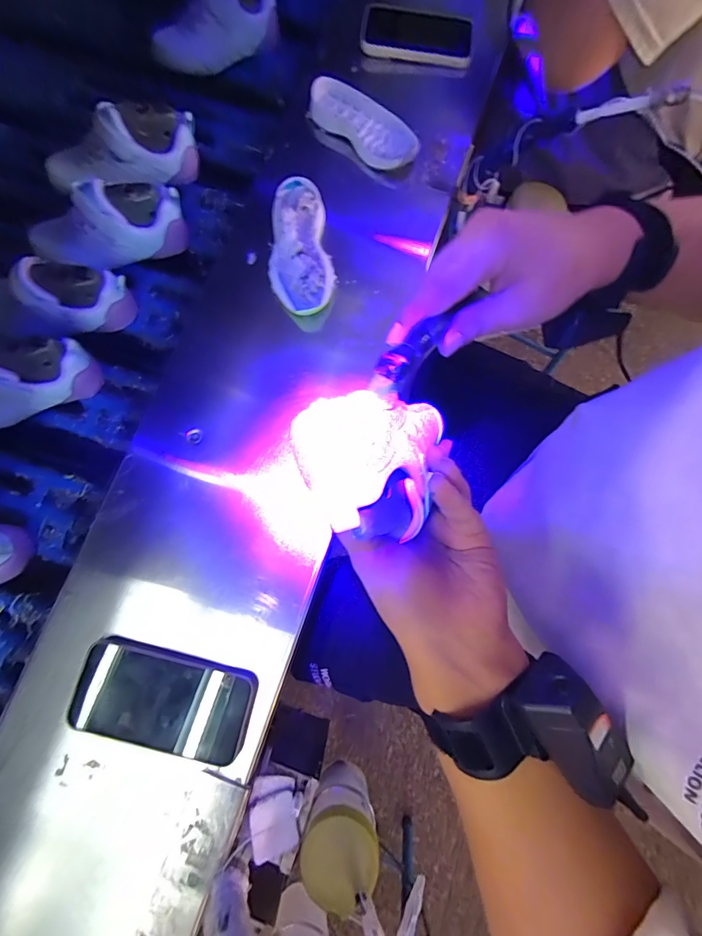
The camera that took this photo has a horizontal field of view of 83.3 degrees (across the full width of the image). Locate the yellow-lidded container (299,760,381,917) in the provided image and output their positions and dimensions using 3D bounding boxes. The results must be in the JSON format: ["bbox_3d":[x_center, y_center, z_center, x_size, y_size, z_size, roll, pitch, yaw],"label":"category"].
[{"bbox_3d":[-0.011,0.383,0.427,0.072,0.116,0.074,9,80,-6],"label":"yellow-lidded container"}]

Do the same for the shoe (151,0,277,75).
[{"bbox_3d":[-0.193,-0.632,0.553,0.178,0.079,0.092,-11,83,-9],"label":"shoe"}]

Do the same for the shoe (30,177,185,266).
[{"bbox_3d":[-0.297,-0.295,0.483,0.181,0.080,0.065,-14,83,-9],"label":"shoe"}]

